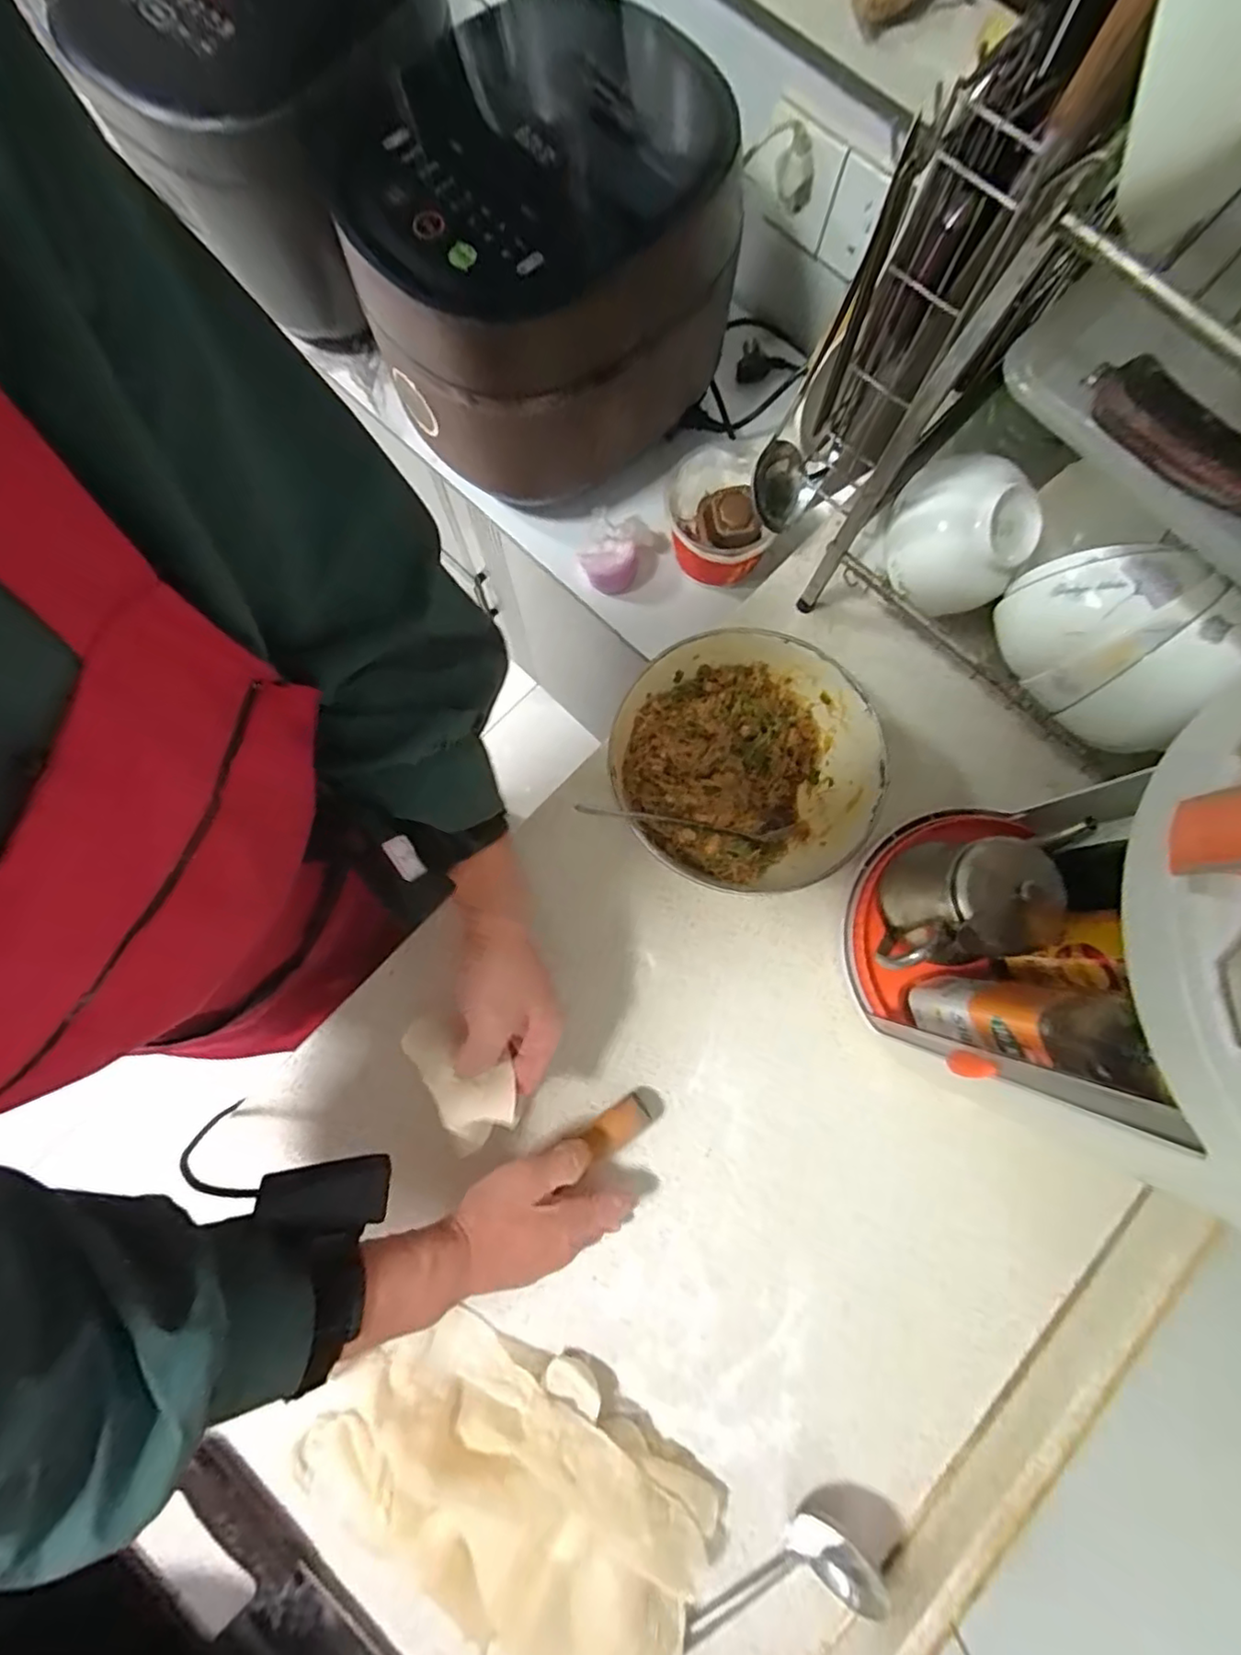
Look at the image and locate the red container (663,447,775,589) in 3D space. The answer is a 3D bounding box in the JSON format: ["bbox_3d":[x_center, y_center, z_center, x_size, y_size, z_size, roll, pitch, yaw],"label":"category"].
[{"bbox_3d":[0.090,-0.292,0.606,0.083,0.097,0.096,-15,81,-3],"label":"red container"}]

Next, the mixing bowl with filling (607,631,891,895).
[{"bbox_3d":[0.095,-0.046,0.496,0.195,0.090,0.182,0,78,-1],"label":"mixing bowl with filling"}]

